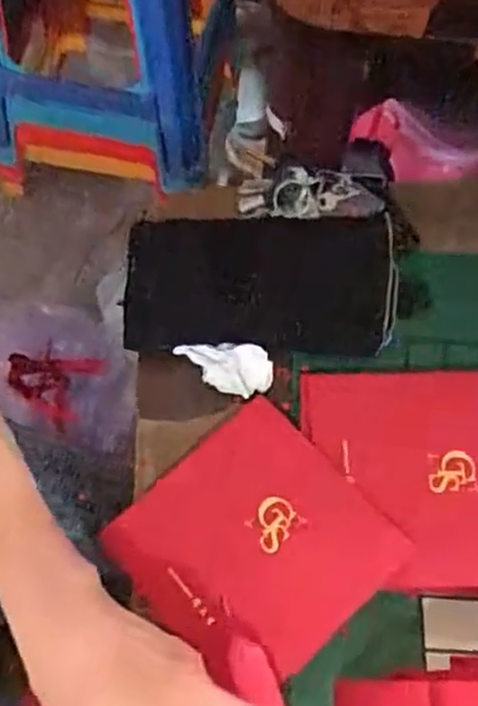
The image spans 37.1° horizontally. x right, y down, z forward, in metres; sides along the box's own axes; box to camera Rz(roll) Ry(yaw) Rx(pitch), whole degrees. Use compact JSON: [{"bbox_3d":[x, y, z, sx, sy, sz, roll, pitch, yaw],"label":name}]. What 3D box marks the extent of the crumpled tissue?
[{"bbox_3d":[-0.012,0.008,0.501,0.072,0.033,0.027,21,64,8],"label":"crumpled tissue"}]

